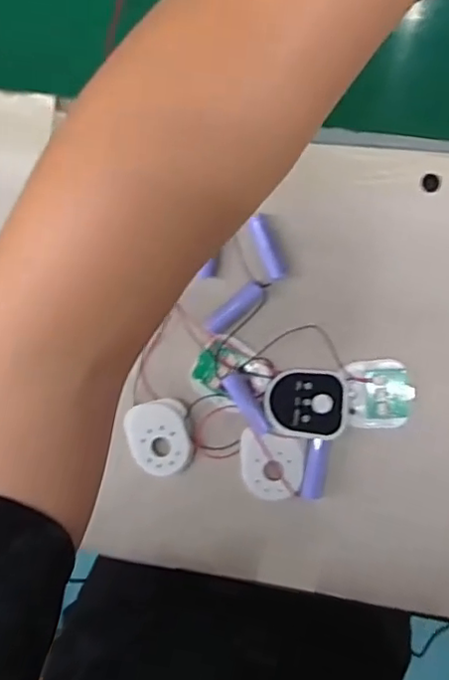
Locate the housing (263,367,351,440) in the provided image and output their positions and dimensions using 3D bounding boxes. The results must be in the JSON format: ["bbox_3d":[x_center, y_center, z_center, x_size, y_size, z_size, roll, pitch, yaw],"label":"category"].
[{"bbox_3d":[0.059,0.045,0.429,0.058,0.013,0.049,6,86,5],"label":"housing"}]

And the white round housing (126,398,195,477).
[{"bbox_3d":[-0.047,0.073,0.449,0.047,0.013,0.054,-17,89,6],"label":"white round housing"}]

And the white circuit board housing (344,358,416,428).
[{"bbox_3d":[0.112,0.039,0.434,0.045,0.013,0.049,-4,90,6],"label":"white circuit board housing"}]

